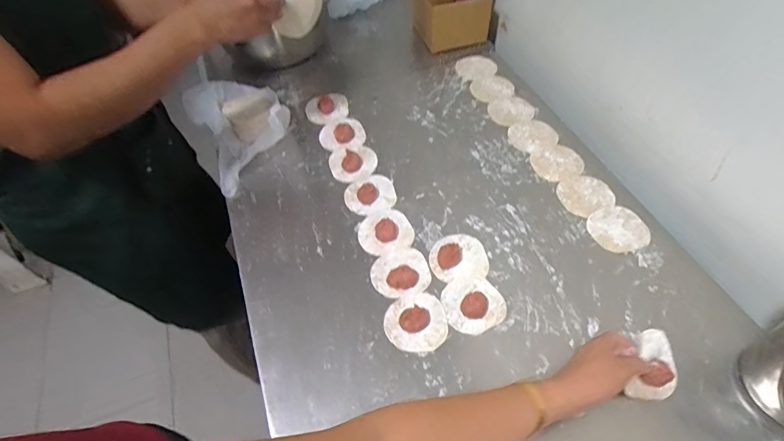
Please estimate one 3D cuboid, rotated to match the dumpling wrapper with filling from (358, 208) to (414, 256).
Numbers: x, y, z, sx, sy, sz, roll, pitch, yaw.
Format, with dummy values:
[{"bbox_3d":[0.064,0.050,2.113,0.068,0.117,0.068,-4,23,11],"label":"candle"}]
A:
[{"bbox_3d":[-0.012,0.012,0.659,0.082,0.026,0.077,-2,55,3],"label":"dumpling wrapper with filling"}]

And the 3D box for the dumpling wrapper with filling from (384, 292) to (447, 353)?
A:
[{"bbox_3d":[0.032,0.133,0.562,0.079,0.013,0.077,-2,55,3],"label":"dumpling wrapper with filling"}]

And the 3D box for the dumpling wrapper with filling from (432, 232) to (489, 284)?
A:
[{"bbox_3d":[0.096,0.045,0.620,0.080,0.026,0.077,-10,55,-3],"label":"dumpling wrapper with filling"}]

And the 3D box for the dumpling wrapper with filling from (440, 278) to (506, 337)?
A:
[{"bbox_3d":[0.110,0.109,0.575,0.081,0.017,0.079,-2,55,3],"label":"dumpling wrapper with filling"}]

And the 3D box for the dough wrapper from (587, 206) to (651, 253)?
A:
[{"bbox_3d":[0.340,0.013,0.641,0.082,0.004,0.078,-2,55,3],"label":"dough wrapper"}]

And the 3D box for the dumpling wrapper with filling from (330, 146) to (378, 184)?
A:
[{"bbox_3d":[-0.068,-0.104,0.745,0.084,0.011,0.077,-24,57,-12],"label":"dumpling wrapper with filling"}]

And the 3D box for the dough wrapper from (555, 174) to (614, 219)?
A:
[{"bbox_3d":[0.307,-0.043,0.683,0.084,0.004,0.075,-21,56,-11],"label":"dough wrapper"}]

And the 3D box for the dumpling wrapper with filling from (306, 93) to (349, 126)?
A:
[{"bbox_3d":[-0.121,-0.214,0.814,0.081,0.022,0.063,-40,62,-22],"label":"dumpling wrapper with filling"}]

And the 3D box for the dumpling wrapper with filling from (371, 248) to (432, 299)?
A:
[{"bbox_3d":[0.013,0.073,0.612,0.082,0.010,0.074,-13,55,-5],"label":"dumpling wrapper with filling"}]

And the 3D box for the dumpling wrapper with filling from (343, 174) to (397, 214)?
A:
[{"bbox_3d":[-0.038,-0.050,0.699,0.081,0.020,0.072,-17,56,-8],"label":"dumpling wrapper with filling"}]

